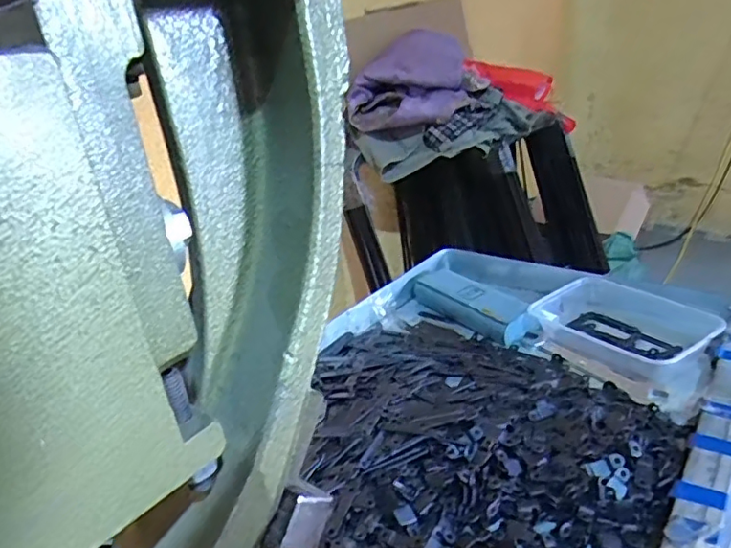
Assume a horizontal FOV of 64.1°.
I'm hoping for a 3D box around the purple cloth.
[{"bbox_3d":[0.109,-0.468,1.466,0.305,0.215,0.119,-8,24,-1],"label":"purple cloth"}]

